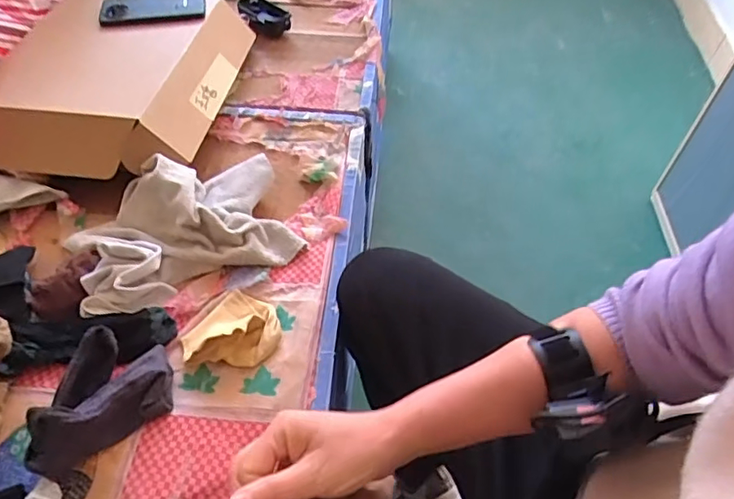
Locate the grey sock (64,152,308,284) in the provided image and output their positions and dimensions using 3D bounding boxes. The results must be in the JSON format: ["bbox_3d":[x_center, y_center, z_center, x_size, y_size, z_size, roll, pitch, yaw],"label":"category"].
[{"bbox_3d":[-0.233,-0.039,0.679,0.265,0.068,0.166,-17,55,-14],"label":"grey sock"}]

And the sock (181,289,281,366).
[{"bbox_3d":[-0.152,0.080,0.609,0.108,0.035,0.091,2,53,0],"label":"sock"}]

